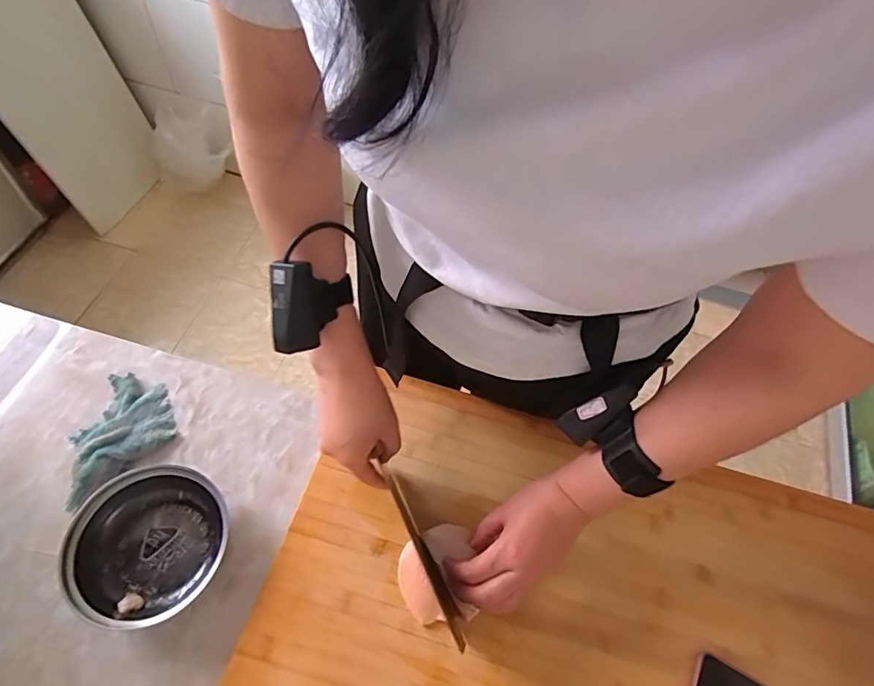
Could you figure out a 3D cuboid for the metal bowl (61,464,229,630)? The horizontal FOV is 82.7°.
[{"bbox_3d":[-0.280,0.198,0.491,0.134,0.051,0.141,2,58,-3],"label":"metal bowl"}]

